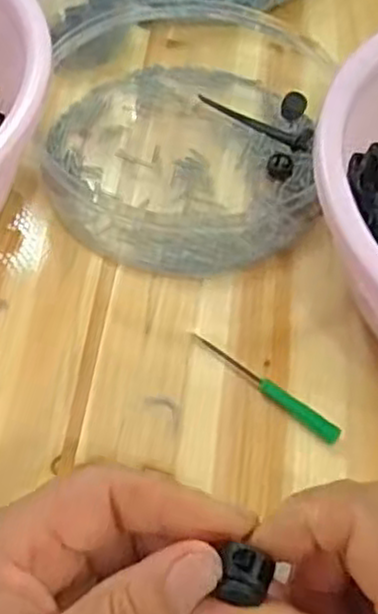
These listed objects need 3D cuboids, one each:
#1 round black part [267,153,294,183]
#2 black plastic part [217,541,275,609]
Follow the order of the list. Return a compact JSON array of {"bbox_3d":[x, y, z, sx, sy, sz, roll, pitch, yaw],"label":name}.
[{"bbox_3d":[0.060,-0.093,0.496,0.016,0.009,0.019,-5,57,-6],"label":"round black part"},{"bbox_3d":[0.016,0.076,0.210,0.015,0.009,0.013,10,57,4],"label":"black plastic part"}]

